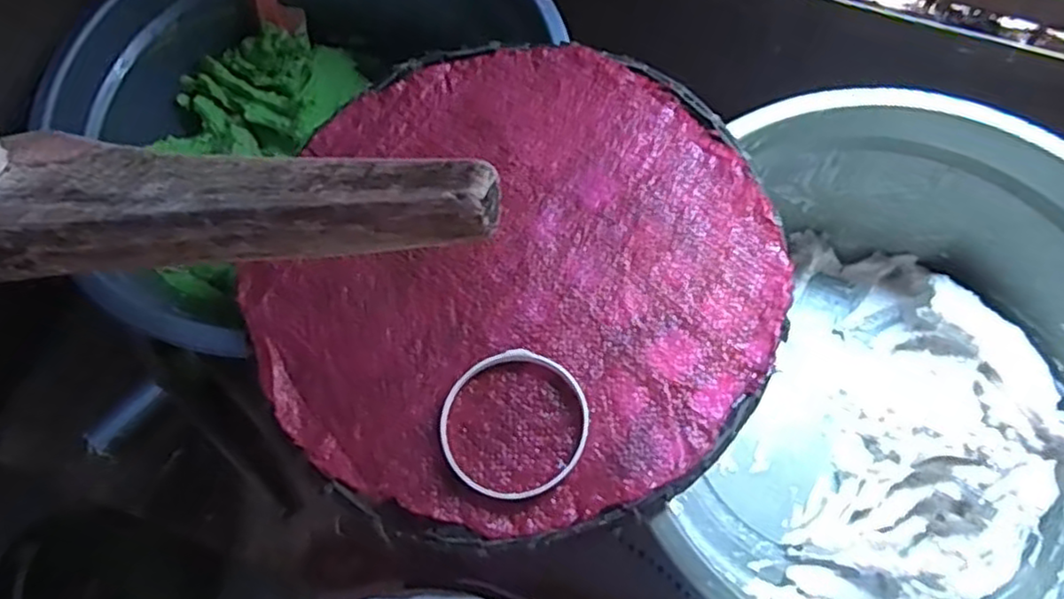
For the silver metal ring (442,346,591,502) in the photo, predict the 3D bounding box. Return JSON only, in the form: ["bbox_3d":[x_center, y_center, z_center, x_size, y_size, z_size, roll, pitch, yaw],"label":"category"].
[{"bbox_3d":[-0.011,0.075,0.412,0.088,0.013,0.088,-1,68,1],"label":"silver metal ring"}]

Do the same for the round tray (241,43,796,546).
[{"bbox_3d":[-0.004,-0.022,0.455,0.324,0.012,0.339,-1,68,1],"label":"round tray"}]

